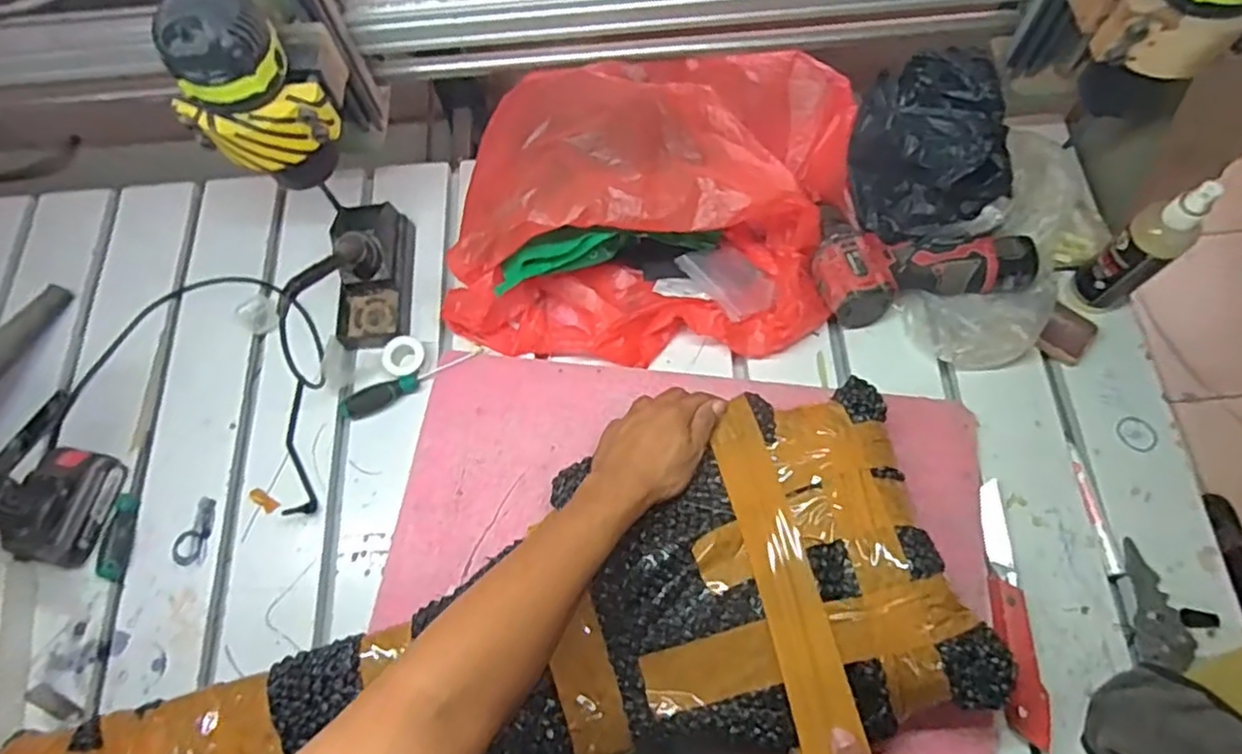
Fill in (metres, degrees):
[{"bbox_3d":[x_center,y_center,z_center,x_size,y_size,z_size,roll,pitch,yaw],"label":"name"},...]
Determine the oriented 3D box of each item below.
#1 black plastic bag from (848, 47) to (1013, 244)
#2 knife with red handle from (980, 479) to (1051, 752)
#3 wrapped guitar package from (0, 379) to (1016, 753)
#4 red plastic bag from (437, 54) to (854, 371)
[{"bbox_3d":[0.313,-0.222,0.670,0.157,0.121,0.145,7,69,6],"label":"black plastic bag"},{"bbox_3d":[0.348,0.205,0.603,0.029,0.018,0.219,1,69,3],"label":"knife with red handle"},{"bbox_3d":[-0.115,0.250,0.563,0.782,0.114,0.295,-16,69,0],"label":"wrapped guitar package"},{"bbox_3d":[0.035,-0.182,0.684,0.417,0.160,0.292,-2,69,2],"label":"red plastic bag"}]

